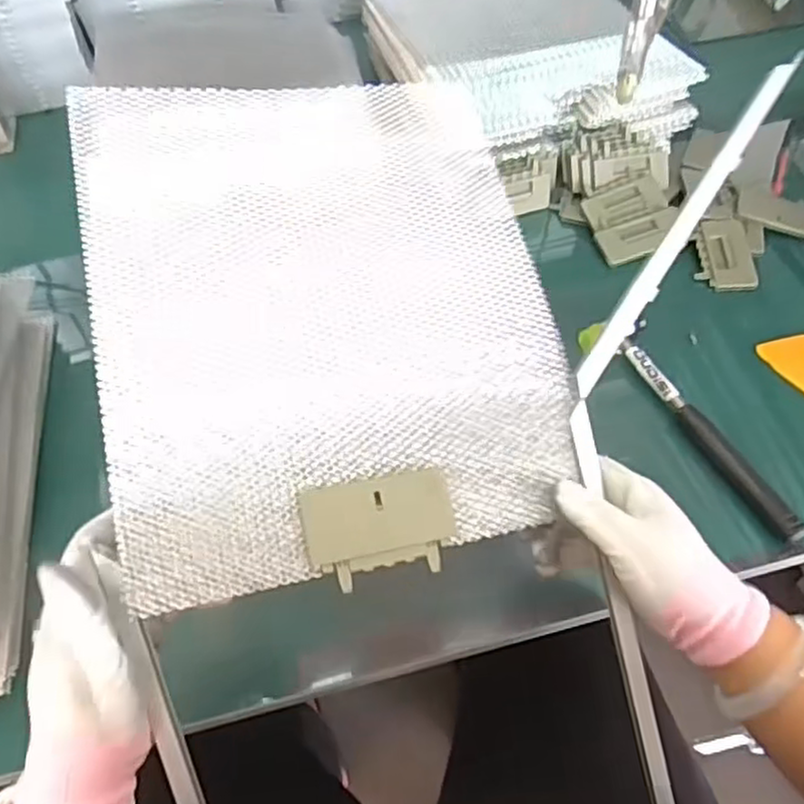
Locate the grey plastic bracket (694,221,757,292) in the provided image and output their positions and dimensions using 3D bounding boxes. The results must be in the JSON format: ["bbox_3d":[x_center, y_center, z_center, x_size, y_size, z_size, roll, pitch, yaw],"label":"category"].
[{"bbox_3d":[0.326,-0.147,0.697,0.051,0.022,0.081,4,55,5],"label":"grey plastic bracket"}]

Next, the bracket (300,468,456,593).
[{"bbox_3d":[-0.011,0.070,0.390,0.084,0.005,0.056,-9,84,-17],"label":"bracket"}]

